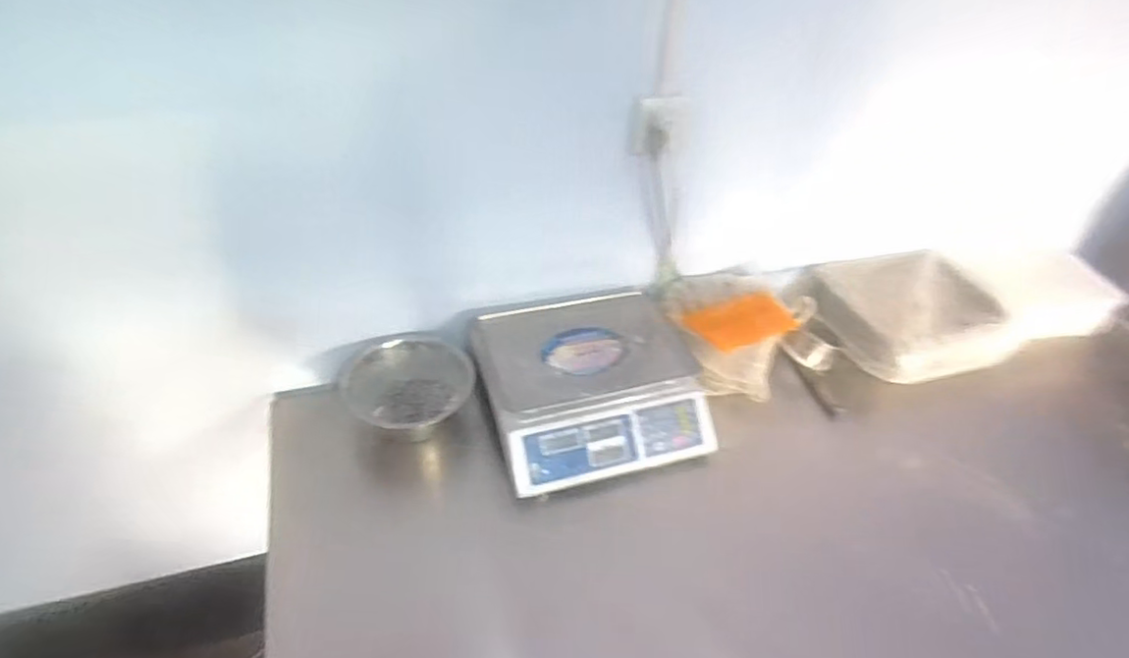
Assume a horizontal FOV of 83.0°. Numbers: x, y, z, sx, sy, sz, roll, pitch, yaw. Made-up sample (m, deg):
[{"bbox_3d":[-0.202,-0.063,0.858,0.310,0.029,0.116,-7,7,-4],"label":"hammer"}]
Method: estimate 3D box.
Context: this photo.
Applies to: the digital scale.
[{"bbox_3d":[0.041,0.083,1.079,0.353,0.094,0.339,-8,43,-15],"label":"digital scale"}]

